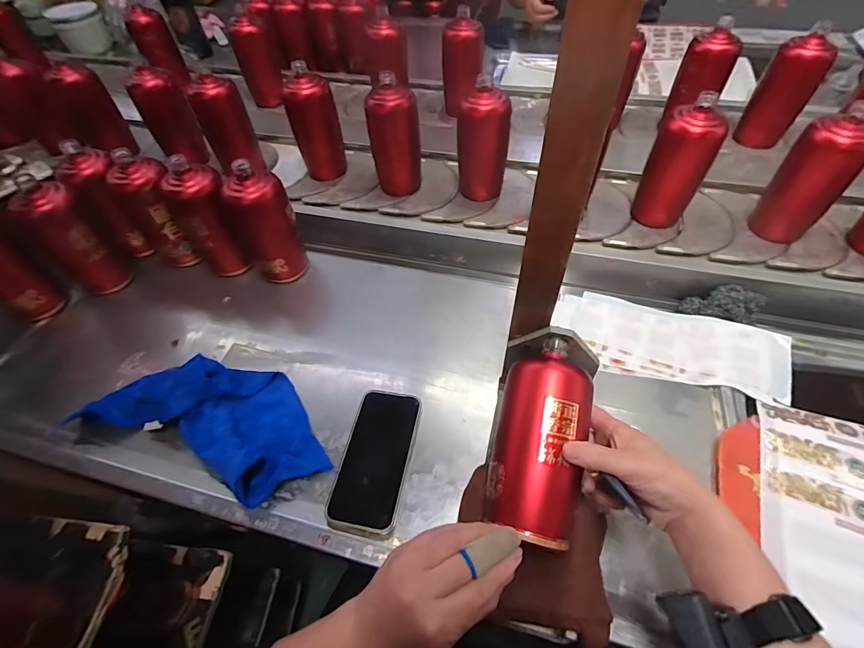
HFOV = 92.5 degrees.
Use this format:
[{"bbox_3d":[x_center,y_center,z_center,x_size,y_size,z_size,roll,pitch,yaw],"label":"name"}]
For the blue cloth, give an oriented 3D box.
[{"bbox_3d":[-0.267,0.109,0.496,0.307,0.055,0.152,11,55,11],"label":"blue cloth"}]

